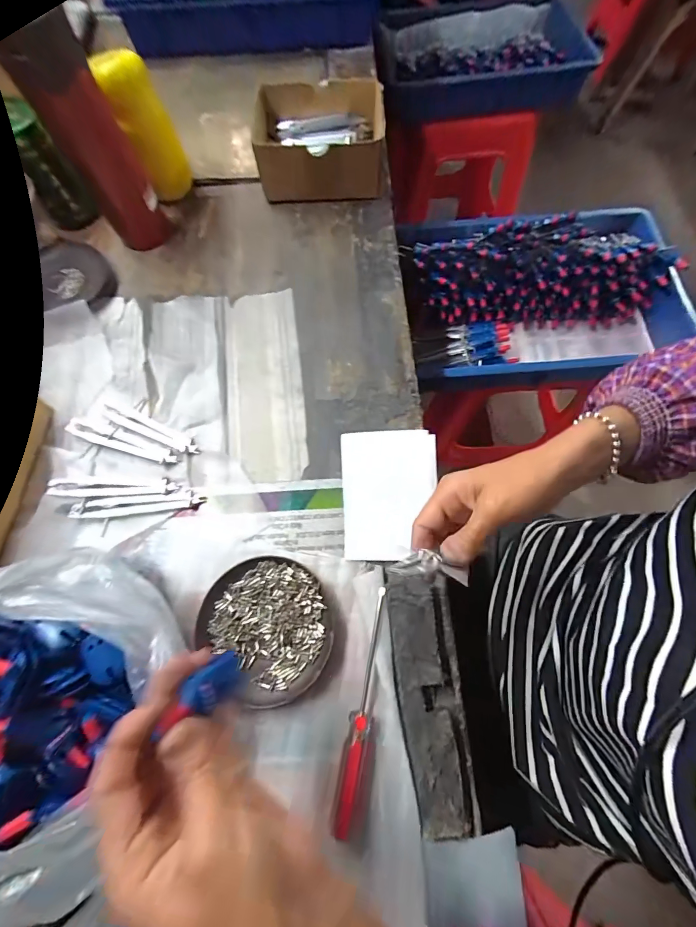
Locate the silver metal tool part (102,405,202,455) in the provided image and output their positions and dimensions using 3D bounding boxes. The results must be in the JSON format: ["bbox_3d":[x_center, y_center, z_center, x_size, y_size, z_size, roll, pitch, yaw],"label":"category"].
[{"bbox_3d":[-0.212,-0.037,0.394,0.113,0.006,0.019,22,73,7],"label":"silver metal tool part"}]

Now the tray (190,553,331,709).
[{"bbox_3d":[-0.068,0.142,0.325,0.106,0.019,0.115,0,72,0],"label":"tray"}]

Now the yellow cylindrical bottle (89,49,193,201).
[{"bbox_3d":[-0.229,-0.384,0.427,0.056,0.137,0.050,-24,73,-7],"label":"yellow cylindrical bottle"}]

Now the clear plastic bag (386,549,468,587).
[{"bbox_3d":[0.056,0.071,0.254,0.056,0.022,0.020,6,72,2],"label":"clear plastic bag"}]

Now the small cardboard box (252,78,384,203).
[{"bbox_3d":[-0.040,-0.414,0.474,0.160,0.088,0.129,-1,72,0],"label":"small cardboard box"}]

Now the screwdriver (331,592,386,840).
[{"bbox_3d":[0.017,0.199,0.303,0.025,0.019,0.179,12,72,4],"label":"screwdriver"}]

